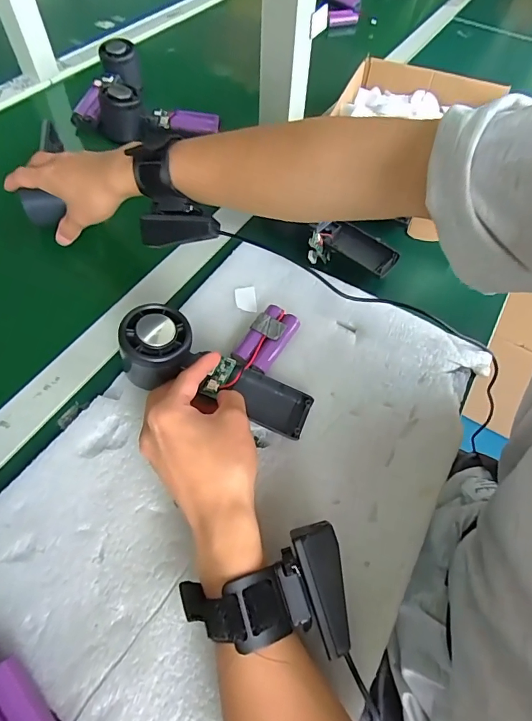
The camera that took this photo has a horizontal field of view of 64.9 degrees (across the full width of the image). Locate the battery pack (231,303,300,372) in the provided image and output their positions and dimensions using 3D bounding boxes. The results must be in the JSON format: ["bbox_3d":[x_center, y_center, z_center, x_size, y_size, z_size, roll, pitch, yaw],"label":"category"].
[{"bbox_3d":[0.001,-0.019,0.383,0.036,0.018,0.070,30,60,16],"label":"battery pack"}]

